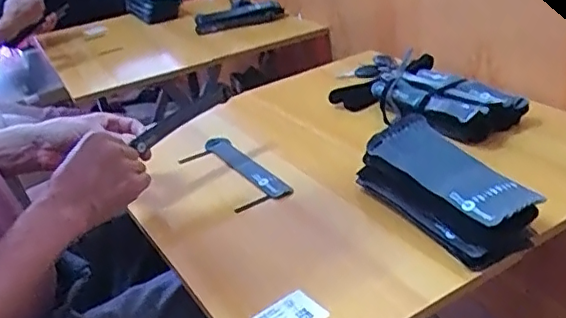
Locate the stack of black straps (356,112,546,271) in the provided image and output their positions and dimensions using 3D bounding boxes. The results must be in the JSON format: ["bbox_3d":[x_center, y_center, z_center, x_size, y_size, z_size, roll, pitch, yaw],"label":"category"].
[{"bbox_3d":[0.178,0.027,0.652,0.103,0.060,0.203,-20,30,-22],"label":"stack of black straps"}]

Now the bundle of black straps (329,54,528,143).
[{"bbox_3d":[0.209,-0.115,0.936,0.198,0.048,0.351,-23,32,-26],"label":"bundle of black straps"}]

